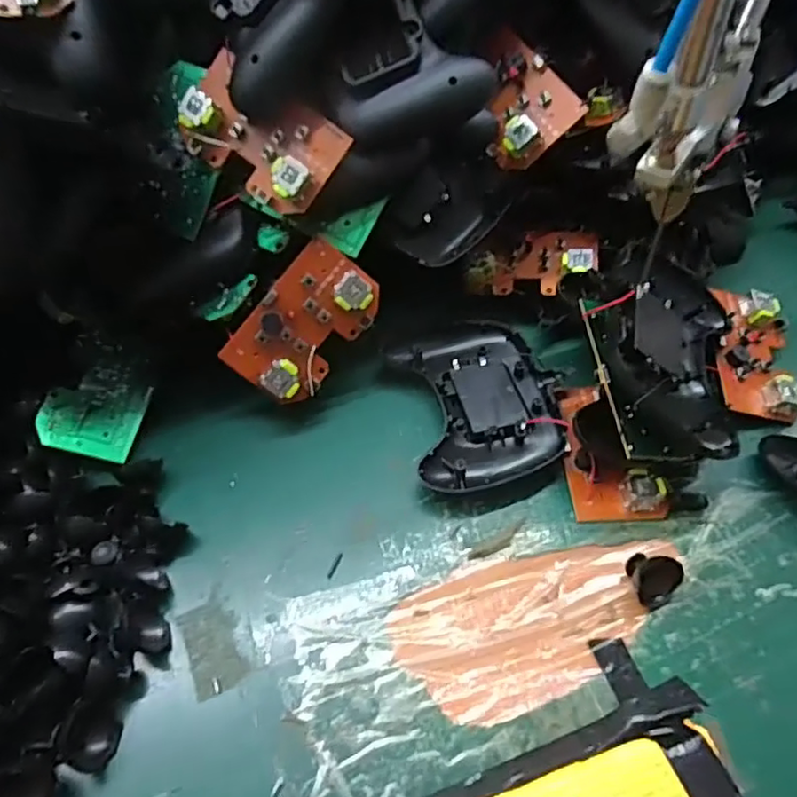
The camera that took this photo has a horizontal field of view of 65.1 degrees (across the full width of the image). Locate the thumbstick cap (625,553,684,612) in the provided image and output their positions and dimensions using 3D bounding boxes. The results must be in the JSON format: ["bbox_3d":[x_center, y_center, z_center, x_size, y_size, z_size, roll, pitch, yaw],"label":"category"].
[{"bbox_3d":[0.126,0.090,0.309,0.025,0.019,0.024,-1,52,1],"label":"thumbstick cap"}]

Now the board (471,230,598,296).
[{"bbox_3d":[0.090,-0.092,0.424,0.089,0.024,0.044,-3,68,1],"label":"board"}]

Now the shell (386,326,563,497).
[{"bbox_3d":[0.048,0.002,0.378,0.088,0.017,0.116,-14,53,-8],"label":"shell"}]

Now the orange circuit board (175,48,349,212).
[{"bbox_3d":[-0.077,-0.144,0.341,0.087,0.017,0.055,36,95,5],"label":"orange circuit board"}]

